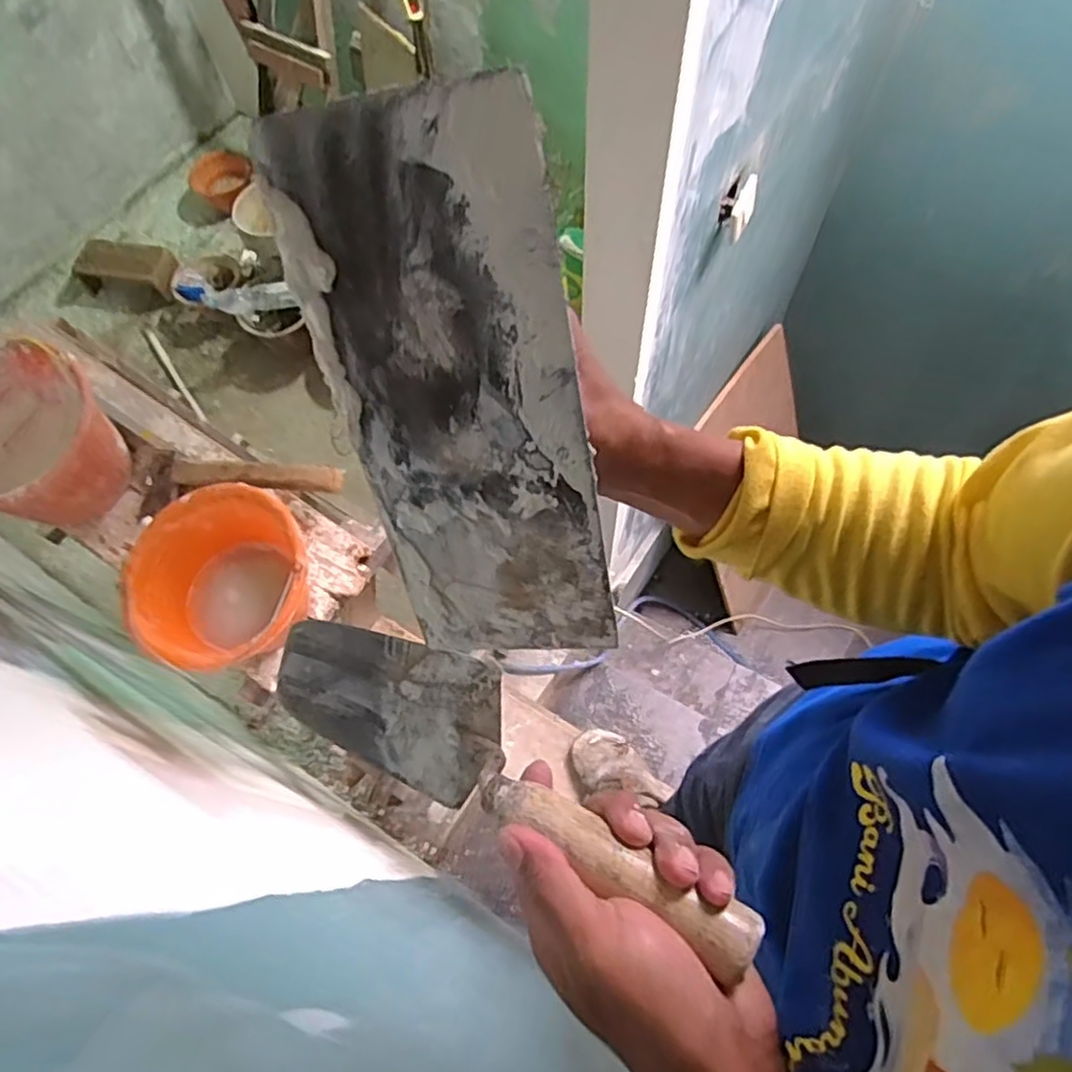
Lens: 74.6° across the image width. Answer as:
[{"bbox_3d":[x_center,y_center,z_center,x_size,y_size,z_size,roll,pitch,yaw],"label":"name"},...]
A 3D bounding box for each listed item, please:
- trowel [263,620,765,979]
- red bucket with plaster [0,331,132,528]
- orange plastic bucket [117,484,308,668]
[{"bbox_3d":[-0.020,0.120,0.373,0.285,0.075,0.075,22,66,31],"label":"trowel"},{"bbox_3d":[-0.802,-0.145,1.109,0.268,0.178,0.272,-1,65,2],"label":"red bucket with plaster"},{"bbox_3d":[-0.432,0.079,1.018,0.246,0.154,0.245,-1,65,2],"label":"orange plastic bucket"}]

